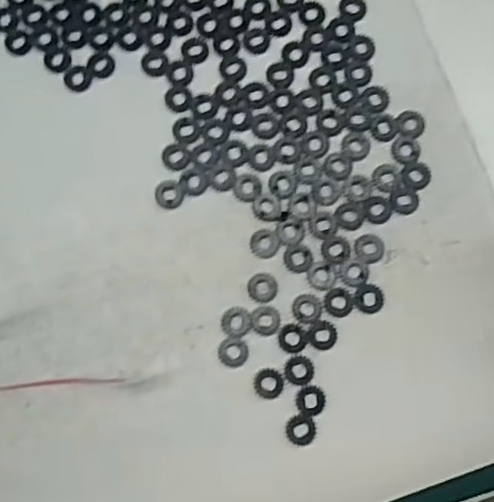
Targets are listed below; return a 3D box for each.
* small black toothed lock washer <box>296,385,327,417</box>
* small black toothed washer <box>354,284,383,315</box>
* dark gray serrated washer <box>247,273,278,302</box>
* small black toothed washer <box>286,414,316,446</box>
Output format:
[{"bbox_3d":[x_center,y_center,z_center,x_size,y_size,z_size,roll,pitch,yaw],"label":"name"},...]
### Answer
[{"bbox_3d":[0.022,0.051,0.232,0.010,0.004,0.010,0,81,1],"label":"small black toothed lock washer"},{"bbox_3d":[0.043,0.017,0.237,0.010,0.004,0.010,0,81,1],"label":"small black toothed washer"},{"bbox_3d":[0.006,0.013,0.239,0.011,0.004,0.011,-6,81,0],"label":"dark gray serrated washer"},{"bbox_3d":[0.018,0.061,0.231,0.010,0.004,0.010,0,81,1],"label":"small black toothed washer"}]

